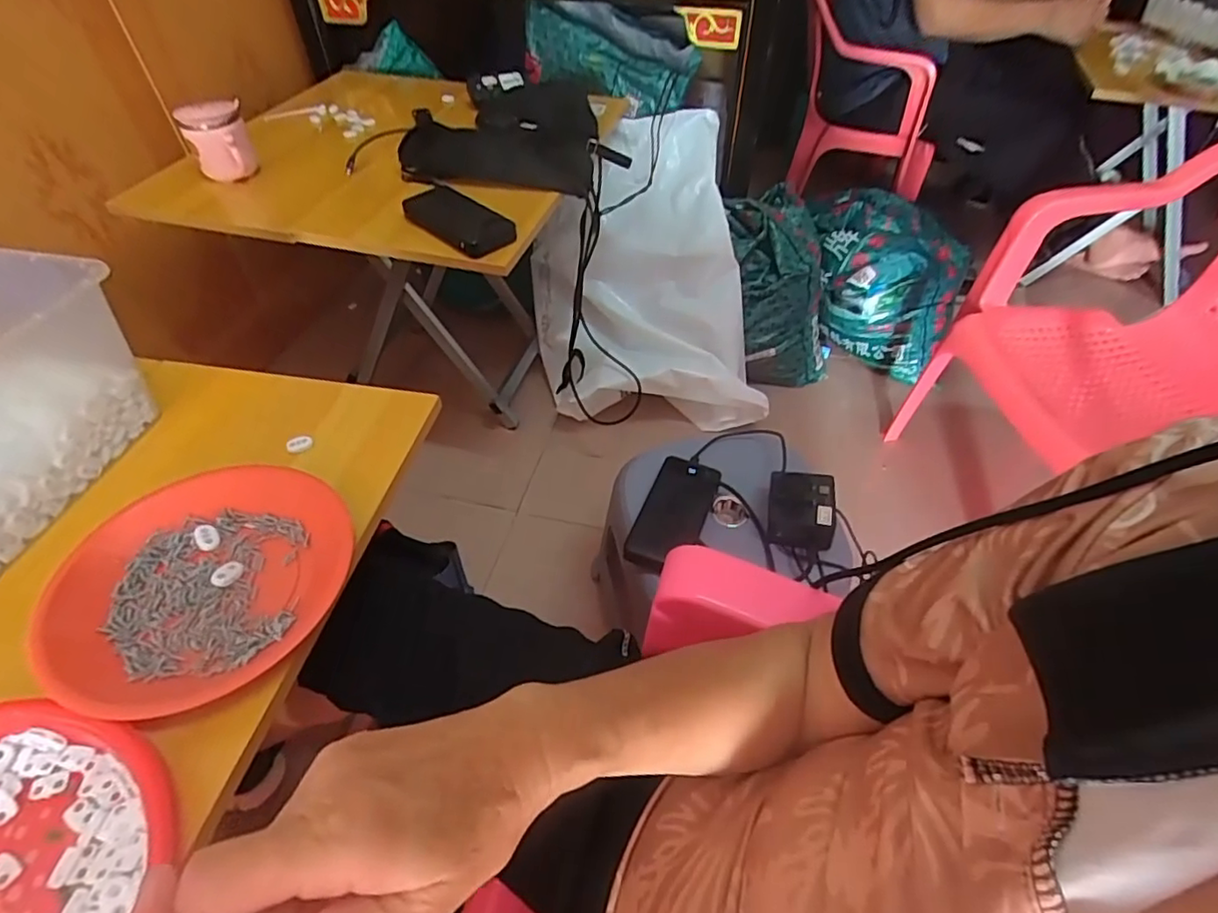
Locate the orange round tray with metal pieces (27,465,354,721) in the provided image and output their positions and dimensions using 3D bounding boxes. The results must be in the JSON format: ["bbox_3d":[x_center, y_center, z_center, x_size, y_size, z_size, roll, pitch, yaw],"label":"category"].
[{"bbox_3d":[-0.290,0.086,0.434,0.181,0.027,0.193,1,49,-1],"label":"orange round tray with metal pieces"}]

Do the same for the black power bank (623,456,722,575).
[{"bbox_3d":[0.081,0.068,0.738,0.073,0.031,0.161,19,51,15],"label":"black power bank"}]

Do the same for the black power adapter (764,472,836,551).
[{"bbox_3d":[0.224,0.065,0.715,0.072,0.057,0.081,7,49,5],"label":"black power adapter"}]

